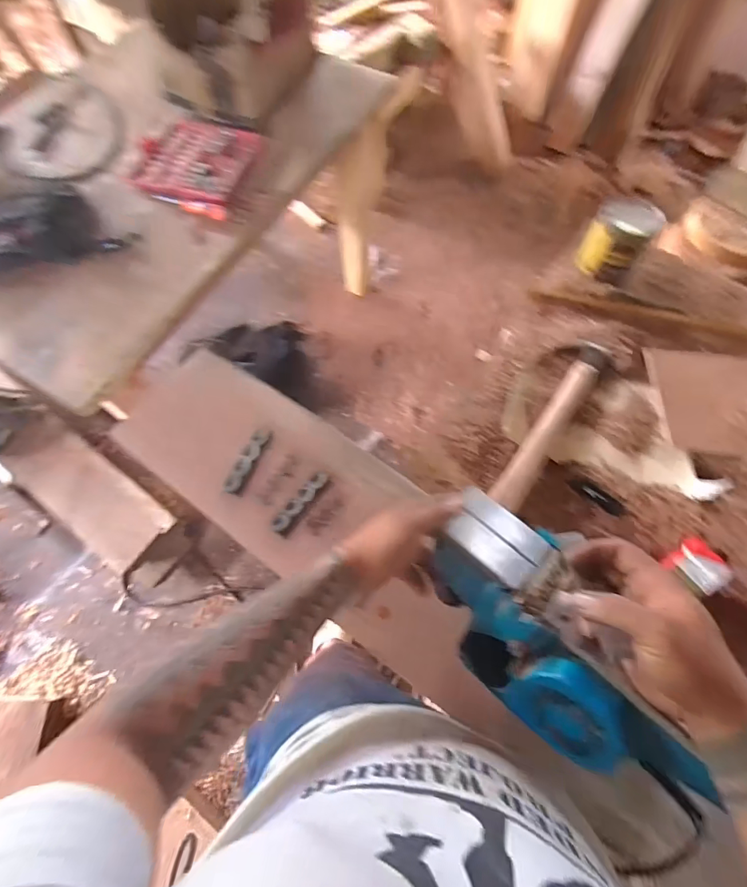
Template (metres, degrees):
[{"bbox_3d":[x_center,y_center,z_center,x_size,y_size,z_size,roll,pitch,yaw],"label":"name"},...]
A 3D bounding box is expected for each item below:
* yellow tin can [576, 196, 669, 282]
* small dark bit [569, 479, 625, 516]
[{"bbox_3d":[0.479,-0.396,0.847,0.112,0.108,0.111,30,71,13],"label":"yellow tin can"},{"bbox_3d":[0.365,0.087,0.705,0.090,0.010,0.022,37,72,15],"label":"small dark bit"}]

